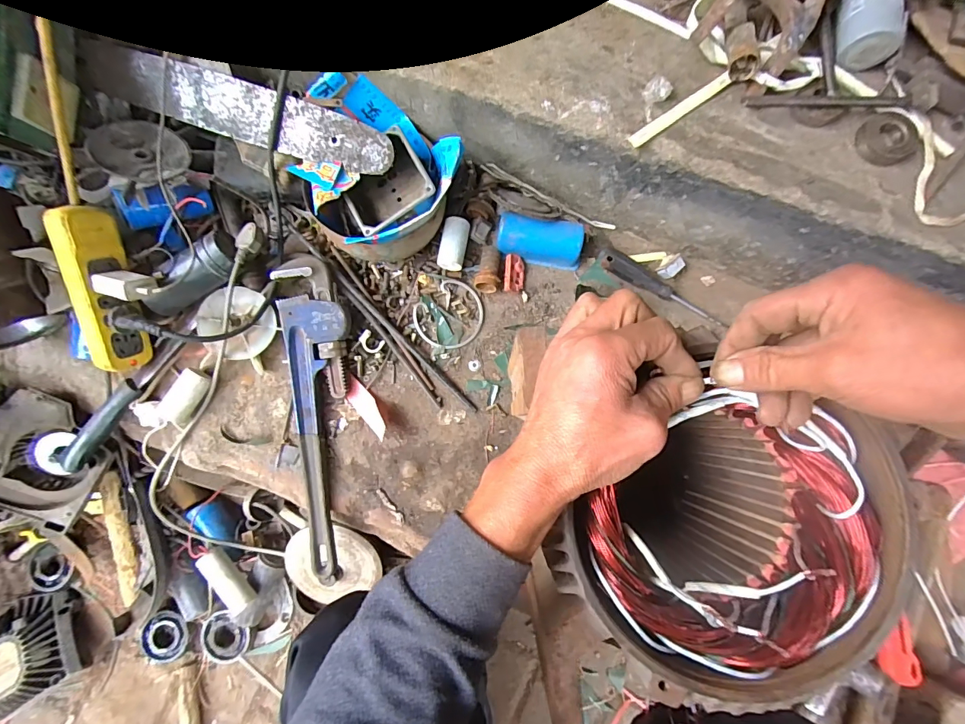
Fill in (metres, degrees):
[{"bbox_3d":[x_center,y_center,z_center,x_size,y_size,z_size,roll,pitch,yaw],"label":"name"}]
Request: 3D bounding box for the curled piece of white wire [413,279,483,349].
[{"bbox_3d":[-0.043,-0.062,0.578,0.090,0.009,0.083,0,80,0],"label":"curled piece of white wire"}]

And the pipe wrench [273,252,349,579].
[{"bbox_3d":[-0.216,0.073,0.558,0.080,0.033,0.419,-1,94,0],"label":"pipe wrench"}]

